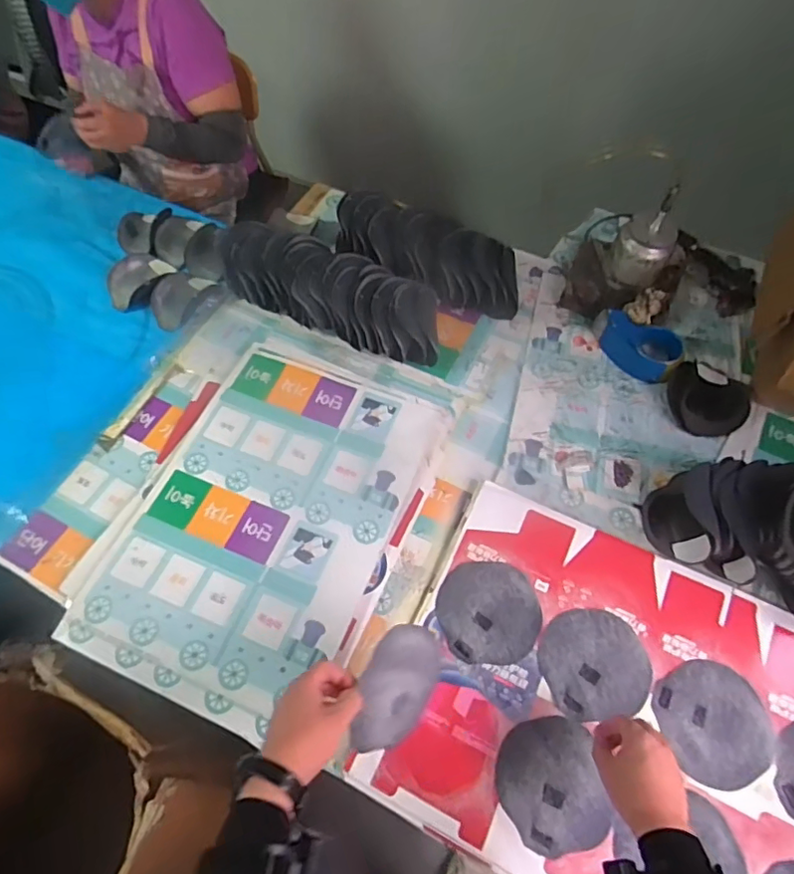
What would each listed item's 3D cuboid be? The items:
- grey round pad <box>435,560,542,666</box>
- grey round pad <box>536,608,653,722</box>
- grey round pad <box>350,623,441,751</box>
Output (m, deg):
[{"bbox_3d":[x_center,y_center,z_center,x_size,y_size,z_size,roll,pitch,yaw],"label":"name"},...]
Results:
[{"bbox_3d":[0.133,0.252,0.804,0.145,0.006,0.139,-1,60,0],"label":"grey round pad"},{"bbox_3d":[0.275,0.313,0.774,0.146,0.012,0.137,0,56,0],"label":"grey round pad"},{"bbox_3d":[0.000,0.293,0.648,0.009,0.123,0.144,4,44,44],"label":"grey round pad"}]

